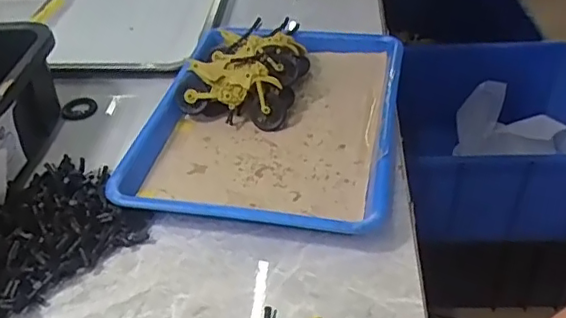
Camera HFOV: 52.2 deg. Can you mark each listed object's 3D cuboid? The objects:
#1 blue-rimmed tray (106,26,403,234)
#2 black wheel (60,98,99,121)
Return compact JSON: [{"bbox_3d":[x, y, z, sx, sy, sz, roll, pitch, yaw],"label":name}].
[{"bbox_3d":[-0.007,-0.048,0.606,0.245,0.036,0.317,6,40,10],"label":"blue-rimmed tray"},{"bbox_3d":[-0.233,-0.058,0.663,0.038,0.006,0.042,-8,40,-7],"label":"black wheel"}]

